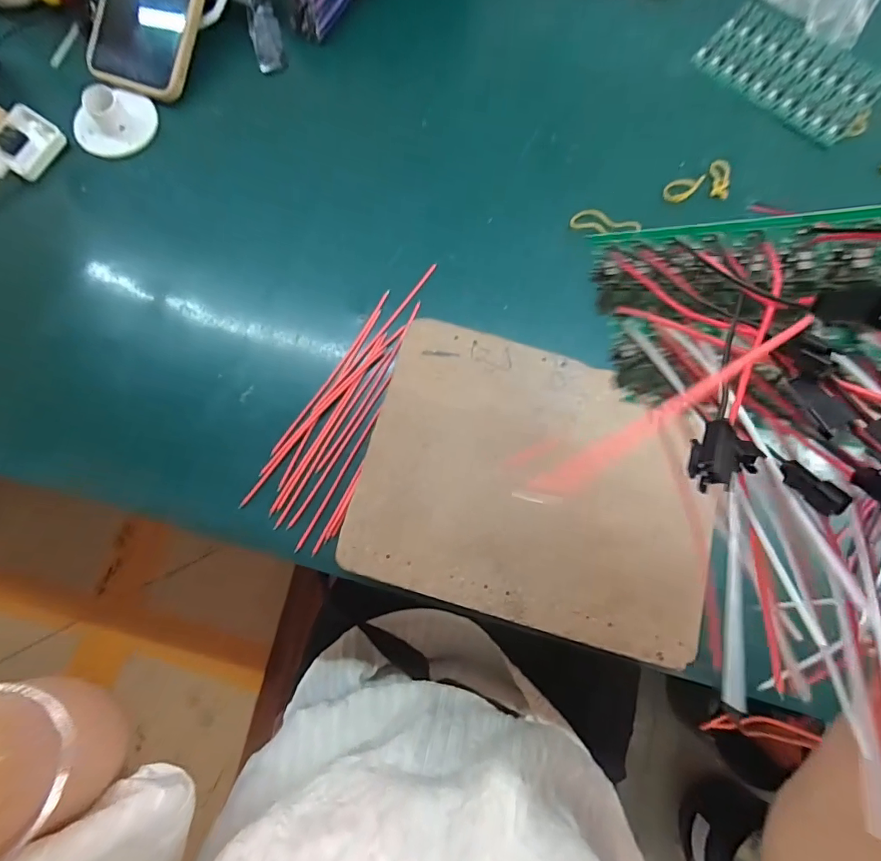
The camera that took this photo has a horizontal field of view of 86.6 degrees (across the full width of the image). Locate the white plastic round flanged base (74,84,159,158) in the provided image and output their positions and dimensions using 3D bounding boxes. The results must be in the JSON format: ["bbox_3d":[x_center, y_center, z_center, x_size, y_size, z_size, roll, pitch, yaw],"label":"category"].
[{"bbox_3d":[-0.269,-0.255,0.385,0.064,0.032,0.049,-38,78,-7],"label":"white plastic round flanged base"}]

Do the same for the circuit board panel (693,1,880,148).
[{"bbox_3d":[0.299,-0.309,0.400,0.138,0.017,0.091,41,81,11],"label":"circuit board panel"}]

